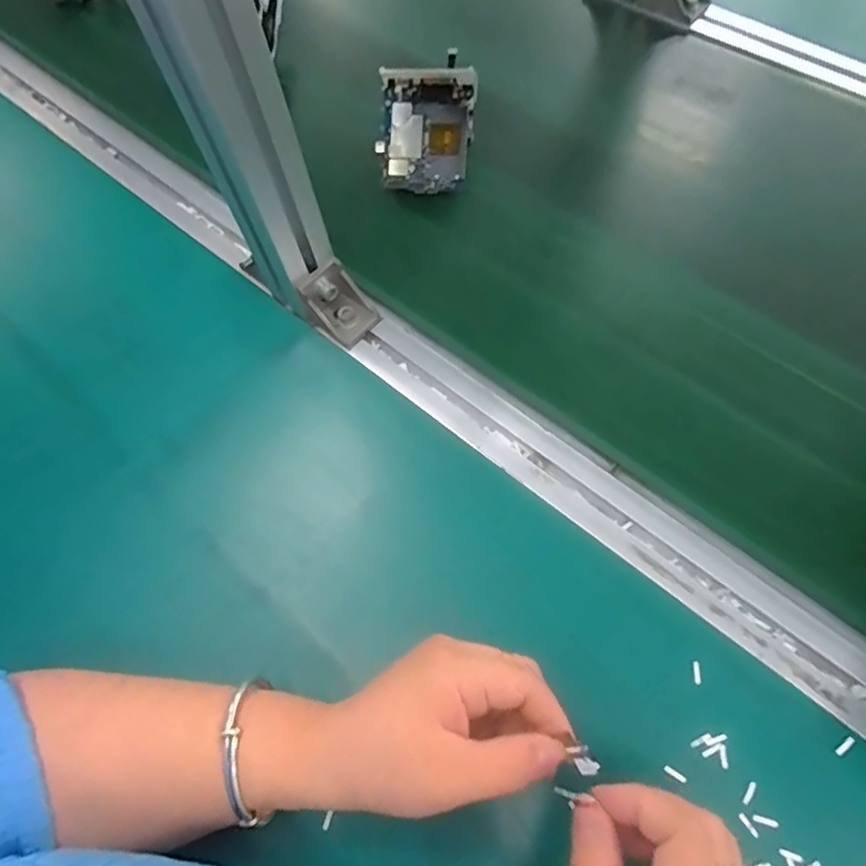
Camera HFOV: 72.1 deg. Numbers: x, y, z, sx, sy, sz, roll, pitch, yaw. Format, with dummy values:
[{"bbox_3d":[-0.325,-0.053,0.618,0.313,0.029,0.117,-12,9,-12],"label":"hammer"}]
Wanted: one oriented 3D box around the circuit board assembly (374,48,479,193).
[{"bbox_3d":[-0.005,-0.248,0.476,0.073,0.014,0.104,7,97,8],"label":"circuit board assembly"}]

